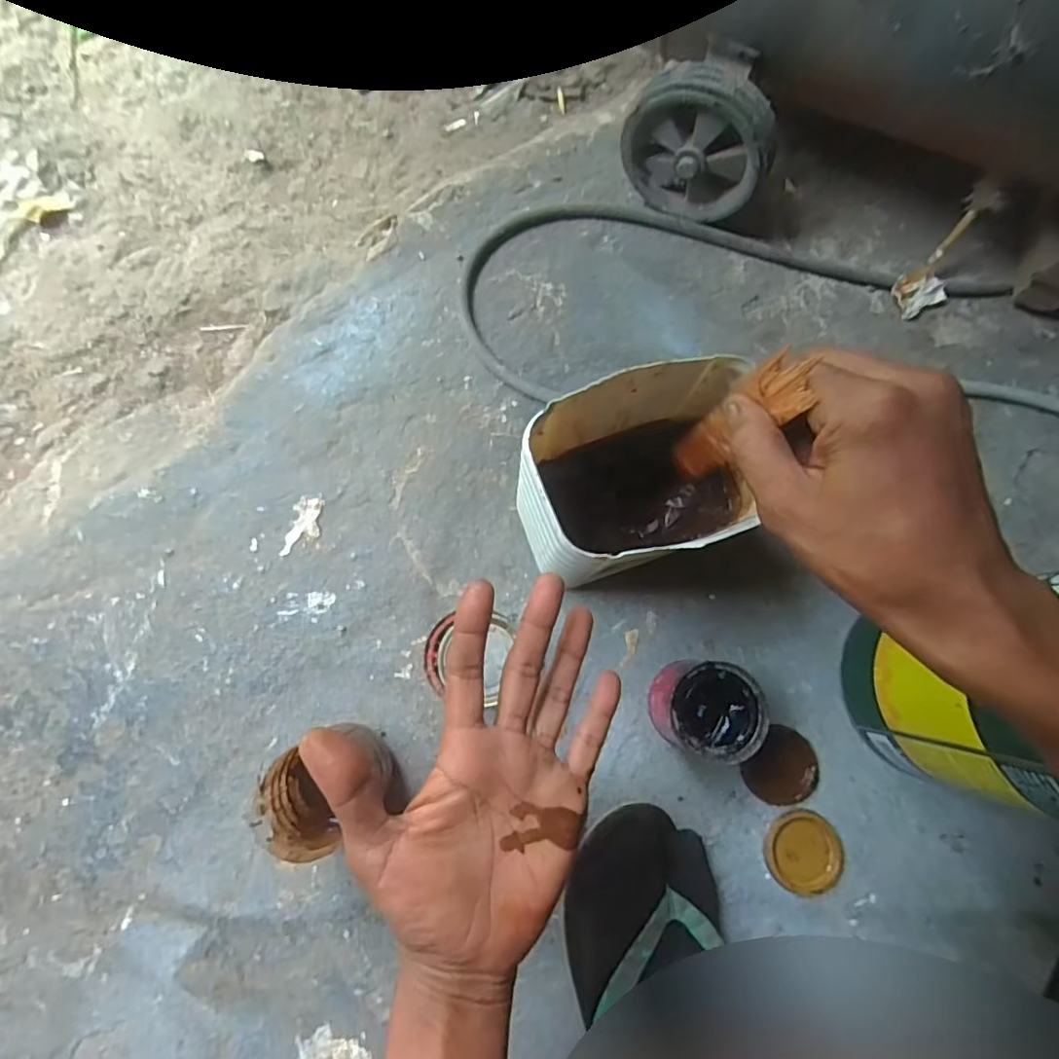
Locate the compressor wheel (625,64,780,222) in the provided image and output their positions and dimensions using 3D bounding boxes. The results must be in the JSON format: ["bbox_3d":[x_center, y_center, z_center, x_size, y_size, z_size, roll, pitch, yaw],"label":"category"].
[{"bbox_3d":[0.151,-0.342,0.514,0.128,0.151,0.029,15,78,2],"label":"compressor wheel"}]

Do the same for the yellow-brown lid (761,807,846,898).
[{"bbox_3d":[0.227,0.268,0.464,0.061,0.005,0.064,0,78,-1],"label":"yellow-brown lid"}]

